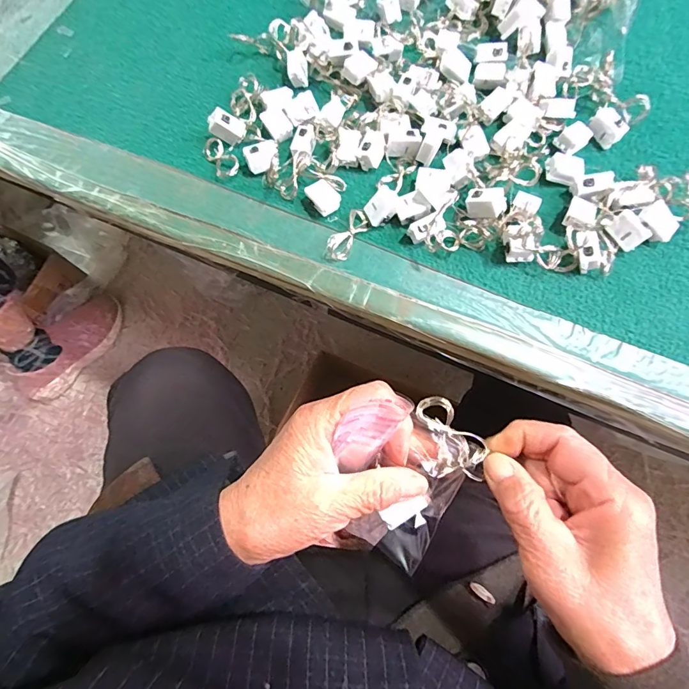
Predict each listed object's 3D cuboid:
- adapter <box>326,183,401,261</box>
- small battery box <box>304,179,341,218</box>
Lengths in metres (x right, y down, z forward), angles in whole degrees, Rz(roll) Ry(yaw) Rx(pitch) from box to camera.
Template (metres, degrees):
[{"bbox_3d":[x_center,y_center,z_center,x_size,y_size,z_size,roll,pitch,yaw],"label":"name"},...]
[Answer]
[{"bbox_3d":[0.013,-0.097,0.339,0.070,0.019,0.025,-41,76,-9],"label":"adapter"},{"bbox_3d":[-0.017,-0.121,0.351,0.021,0.009,0.028,-39,92,-7],"label":"small battery box"}]

